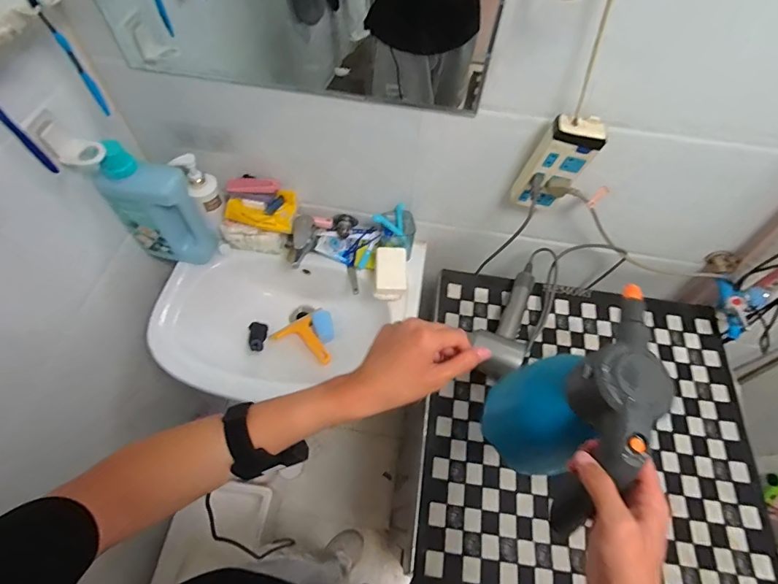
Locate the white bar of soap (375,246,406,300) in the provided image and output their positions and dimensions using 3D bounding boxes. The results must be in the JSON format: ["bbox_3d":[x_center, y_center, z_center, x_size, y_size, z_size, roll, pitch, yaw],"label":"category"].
[{"bbox_3d":[0.003,-0.042,0.898,0.065,0.047,0.113,1,59,-1],"label":"white bar of soap"}]

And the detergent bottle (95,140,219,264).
[{"bbox_3d":[-0.484,-0.178,0.865,0.144,0.304,0.093,16,60,8],"label":"detergent bottle"}]

